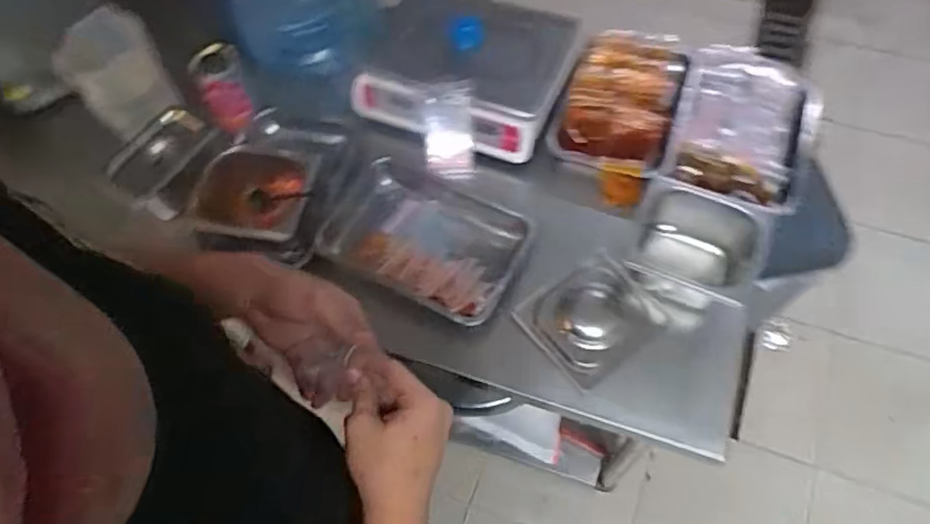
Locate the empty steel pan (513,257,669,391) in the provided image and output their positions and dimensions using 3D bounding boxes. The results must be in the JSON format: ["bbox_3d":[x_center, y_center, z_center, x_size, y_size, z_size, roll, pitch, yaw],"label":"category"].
[{"bbox_3d":[0.182,0.084,0.910,0.163,0.021,0.154,-33,64,-13],"label":"empty steel pan"}]

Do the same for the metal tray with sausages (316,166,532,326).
[{"bbox_3d":[-0.067,-0.037,0.966,0.299,0.066,0.197,24,66,16],"label":"metal tray with sausages"}]

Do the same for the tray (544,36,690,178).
[{"bbox_3d":[0.267,-0.277,1.066,0.184,0.044,0.282,16,64,13],"label":"tray"}]

